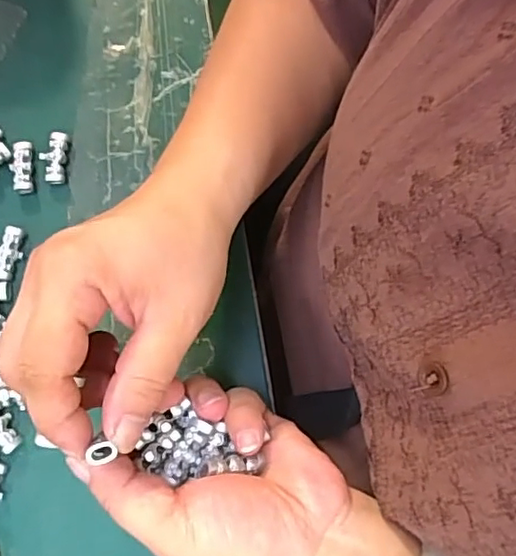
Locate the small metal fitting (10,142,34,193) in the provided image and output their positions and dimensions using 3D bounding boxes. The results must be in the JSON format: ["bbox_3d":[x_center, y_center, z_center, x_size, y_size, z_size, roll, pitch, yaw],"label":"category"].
[{"bbox_3d":[-0.137,-0.064,0.338,0.012,0.008,0.031,-3,77,-1],"label":"small metal fitting"}]

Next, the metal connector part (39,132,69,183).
[{"bbox_3d":[-0.119,-0.070,0.340,0.015,0.009,0.030,1,77,0],"label":"metal connector part"}]

